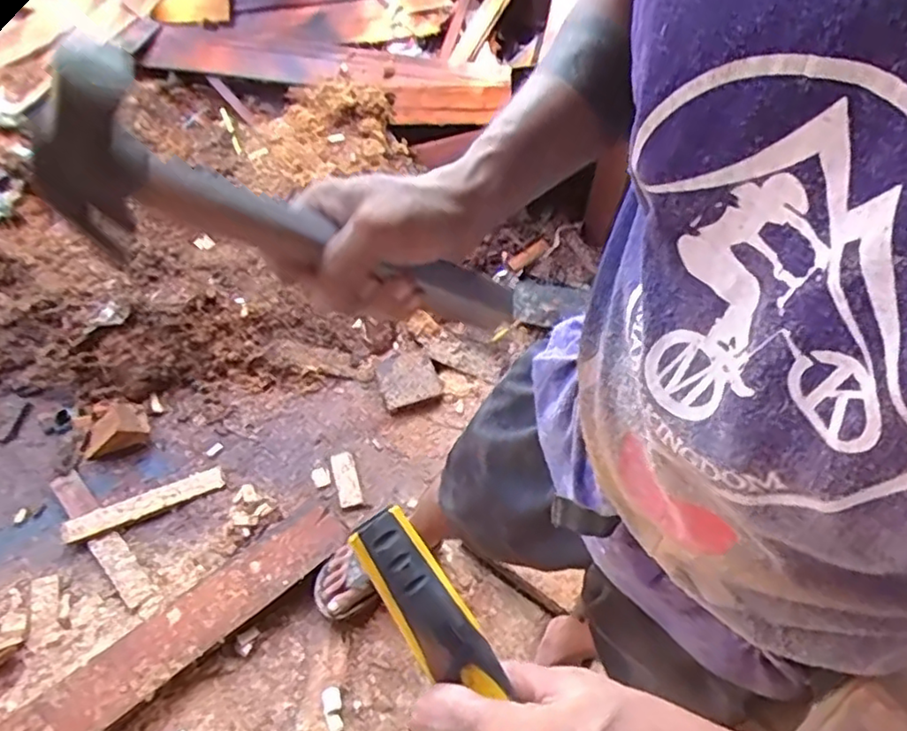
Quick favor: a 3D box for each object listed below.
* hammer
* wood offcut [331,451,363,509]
[{"bbox_3d":[-0.073,-0.071,0.359,0.259,0.089,0.044,17,54,-20],"label":"hammer"},{"bbox_3d":[-0.218,0.228,1.294,0.044,0.010,0.120,-13,57,-12],"label":"wood offcut"}]

